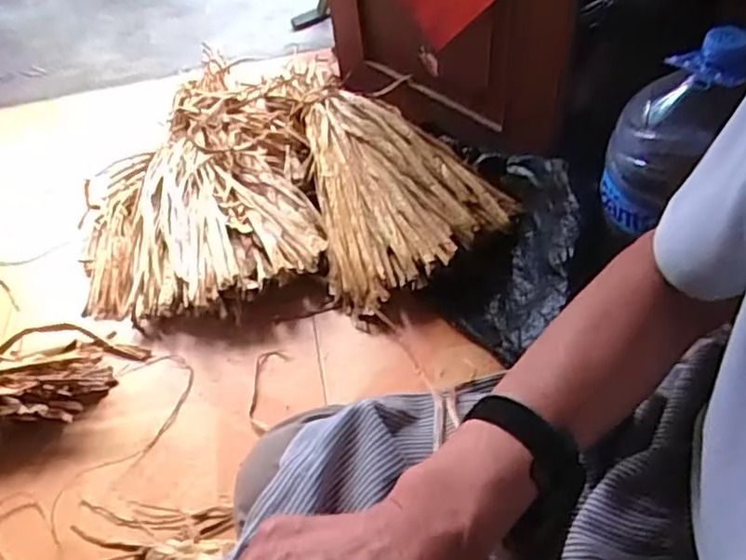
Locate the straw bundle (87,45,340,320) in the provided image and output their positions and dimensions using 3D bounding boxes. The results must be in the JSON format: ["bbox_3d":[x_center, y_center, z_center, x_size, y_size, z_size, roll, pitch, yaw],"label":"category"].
[{"bbox_3d":[-0.354,-0.241,1.414,0.504,0.161,0.746,-4,50,4],"label":"straw bundle"}]

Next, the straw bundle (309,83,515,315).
[{"bbox_3d":[0.055,-0.215,1.304,0.376,0.136,0.518,-16,50,-6],"label":"straw bundle"}]

